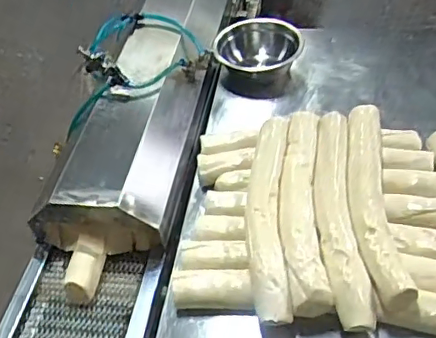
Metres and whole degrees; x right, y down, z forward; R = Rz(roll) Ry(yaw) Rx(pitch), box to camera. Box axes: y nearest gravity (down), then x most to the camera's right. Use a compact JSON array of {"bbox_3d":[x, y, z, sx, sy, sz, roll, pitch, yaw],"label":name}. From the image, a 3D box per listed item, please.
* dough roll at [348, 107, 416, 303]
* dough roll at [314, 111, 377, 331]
[{"bbox_3d":[0.220,0.028,0.807,0.063,0.047,0.369,0,46,7],"label":"dough roll"},{"bbox_3d":[0.170,0.055,0.793,0.058,0.041,0.360,-1,46,5],"label":"dough roll"}]

